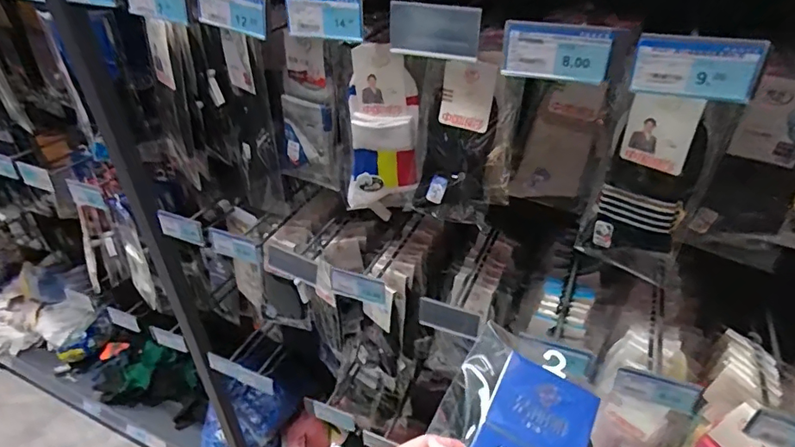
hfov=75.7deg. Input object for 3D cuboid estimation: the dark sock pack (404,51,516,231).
[{"bbox_3d":[0.077,-0.099,0.631,0.127,0.201,0.050,6,37,10],"label":"dark sock pack"}]

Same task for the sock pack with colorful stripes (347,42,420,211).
[{"bbox_3d":[-0.019,-0.120,0.665,0.095,0.214,0.025,6,37,10],"label":"sock pack with colorful stripes"}]

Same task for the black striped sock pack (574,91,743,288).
[{"bbox_3d":[0.271,-0.034,0.562,0.107,0.216,0.018,24,44,30],"label":"black striped sock pack"}]

